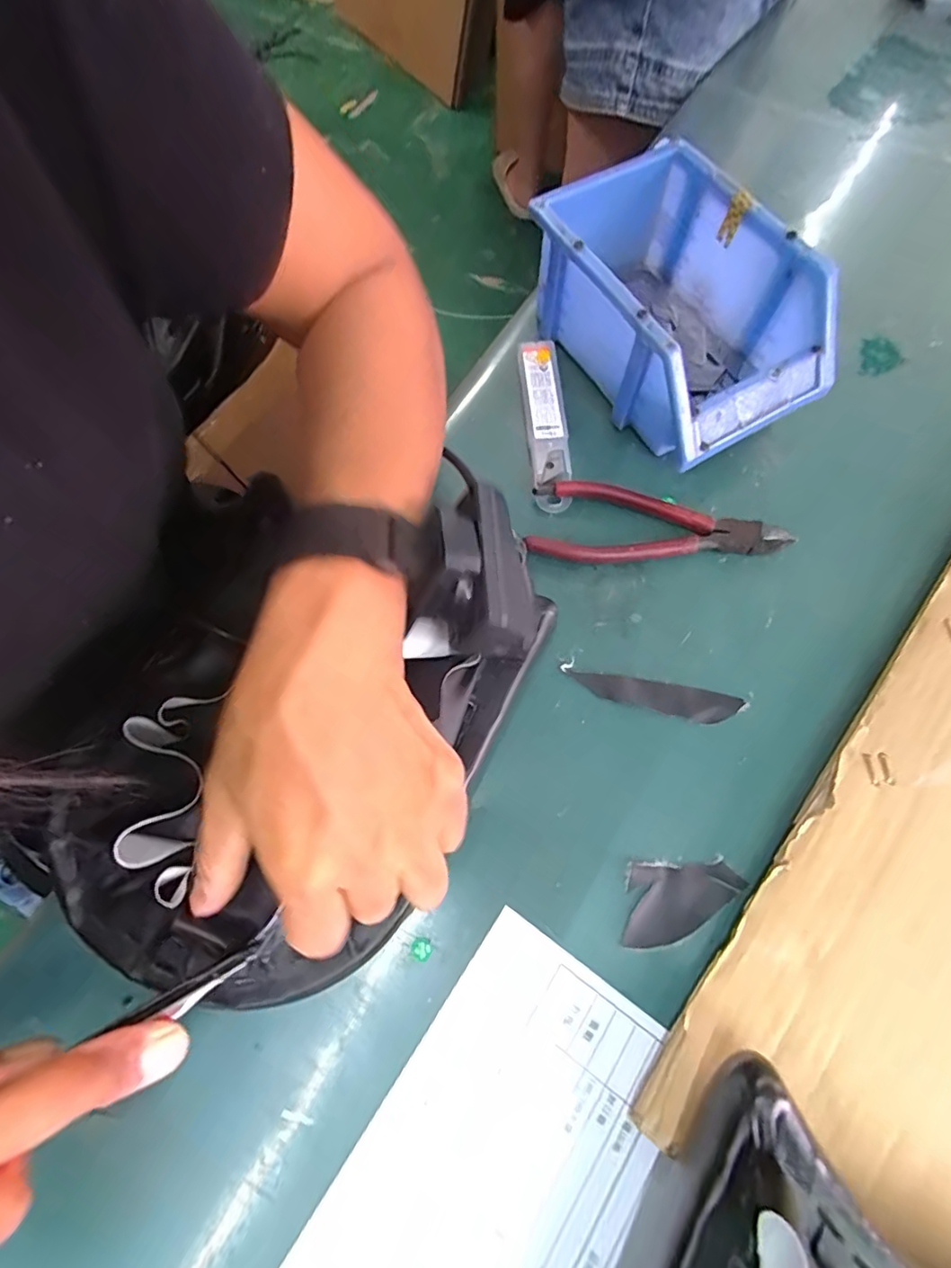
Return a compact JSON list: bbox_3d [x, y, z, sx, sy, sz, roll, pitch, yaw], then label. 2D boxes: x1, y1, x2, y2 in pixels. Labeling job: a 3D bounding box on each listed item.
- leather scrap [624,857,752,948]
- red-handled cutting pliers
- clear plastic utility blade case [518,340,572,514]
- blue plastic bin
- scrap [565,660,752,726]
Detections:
[{"bbox_3d":[0.101,0.129,0.262,0.059,0.004,0.036,-4,70,1],"label":"leather scrap"},{"bbox_3d":[0.110,-0.068,0.330,0.152,0.011,0.049,1,70,3],"label":"red-handled cutting pliers"},{"bbox_3d":[0.046,-0.141,0.356,0.025,0.008,0.125,-4,70,1],"label":"clear plastic utility blade case"},{"bbox_3d":[0.123,-0.209,0.342,0.117,0.069,0.190,-32,72,-9],"label":"blue plastic bin"},{"bbox_3d":[0.097,0.033,0.299,0.098,0.004,0.018,13,71,7],"label":"scrap"}]

